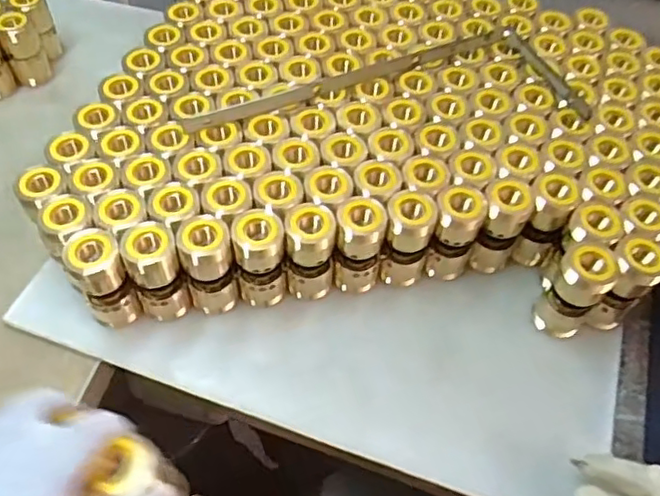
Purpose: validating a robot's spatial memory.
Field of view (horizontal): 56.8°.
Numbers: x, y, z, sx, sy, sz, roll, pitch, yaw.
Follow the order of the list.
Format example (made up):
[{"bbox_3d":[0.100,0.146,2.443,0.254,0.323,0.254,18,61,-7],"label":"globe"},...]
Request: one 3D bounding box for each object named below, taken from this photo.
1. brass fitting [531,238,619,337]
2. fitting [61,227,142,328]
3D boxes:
[{"bbox_3d":[0.203,0.036,0.504,0.039,0.097,0.041,-37,63,-25],"label":"brass fitting"},{"bbox_3d":[-0.182,0.027,0.495,0.038,0.099,0.034,-26,59,-19],"label":"fitting"}]

